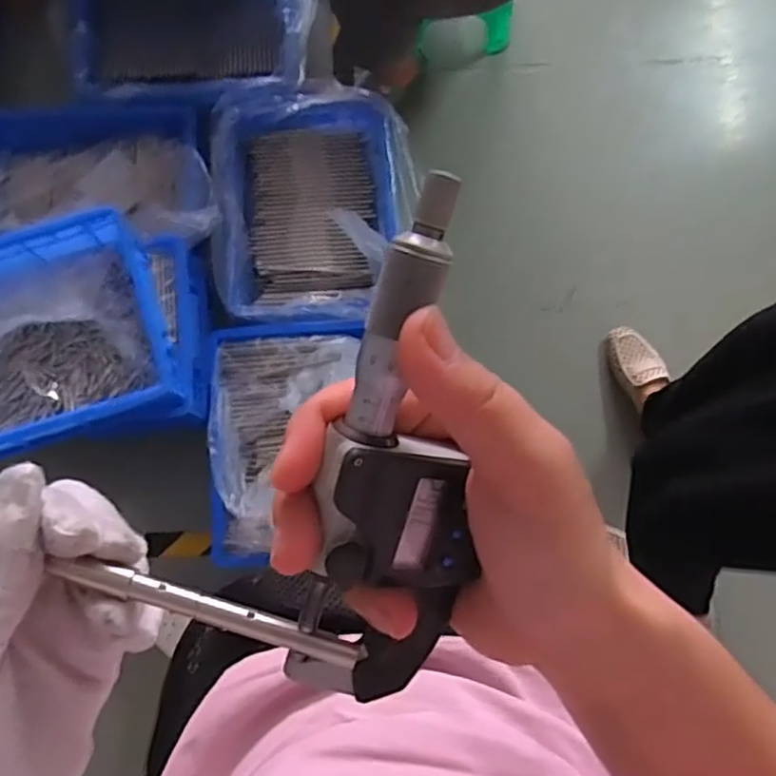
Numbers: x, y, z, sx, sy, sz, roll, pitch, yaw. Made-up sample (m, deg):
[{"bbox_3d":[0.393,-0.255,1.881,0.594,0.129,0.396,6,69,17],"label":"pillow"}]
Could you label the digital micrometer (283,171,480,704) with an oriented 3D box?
[{"bbox_3d":[0.001,0.025,0.191,0.047,0.027,0.160,5,108,2],"label":"digital micrometer"}]

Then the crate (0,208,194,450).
[{"bbox_3d":[-0.556,-0.071,1.026,0.418,0.111,0.311,-16,80,-2],"label":"crate"}]

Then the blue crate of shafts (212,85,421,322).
[{"bbox_3d":[-0.132,-0.334,1.244,0.375,0.119,0.435,4,80,1],"label":"blue crate of shafts"}]

